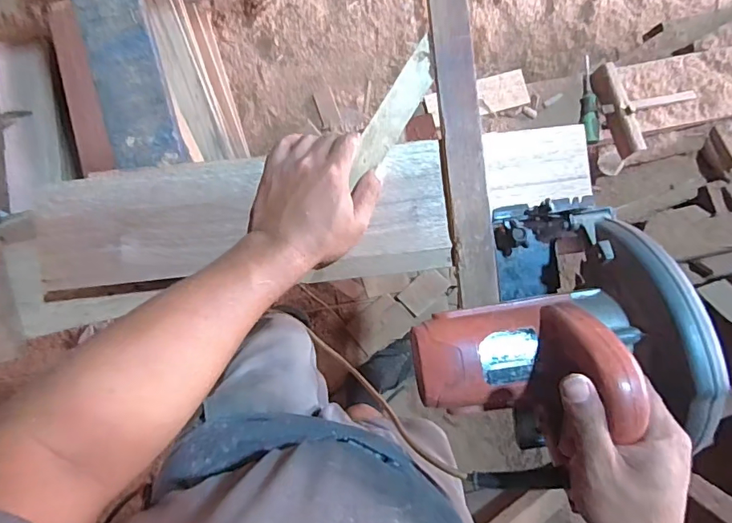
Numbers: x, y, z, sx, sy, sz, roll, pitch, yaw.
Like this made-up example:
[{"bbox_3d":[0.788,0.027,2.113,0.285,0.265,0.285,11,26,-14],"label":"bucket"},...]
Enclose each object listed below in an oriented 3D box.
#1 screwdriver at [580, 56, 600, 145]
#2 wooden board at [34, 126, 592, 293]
[{"bbox_3d":[0.489,-0.358,1.057,0.030,0.039,0.194,-3,92,-2],"label":"screwdriver"},{"bbox_3d":[-0.048,-0.048,0.500,0.560,0.030,0.133,-6,92,-3],"label":"wooden board"}]

